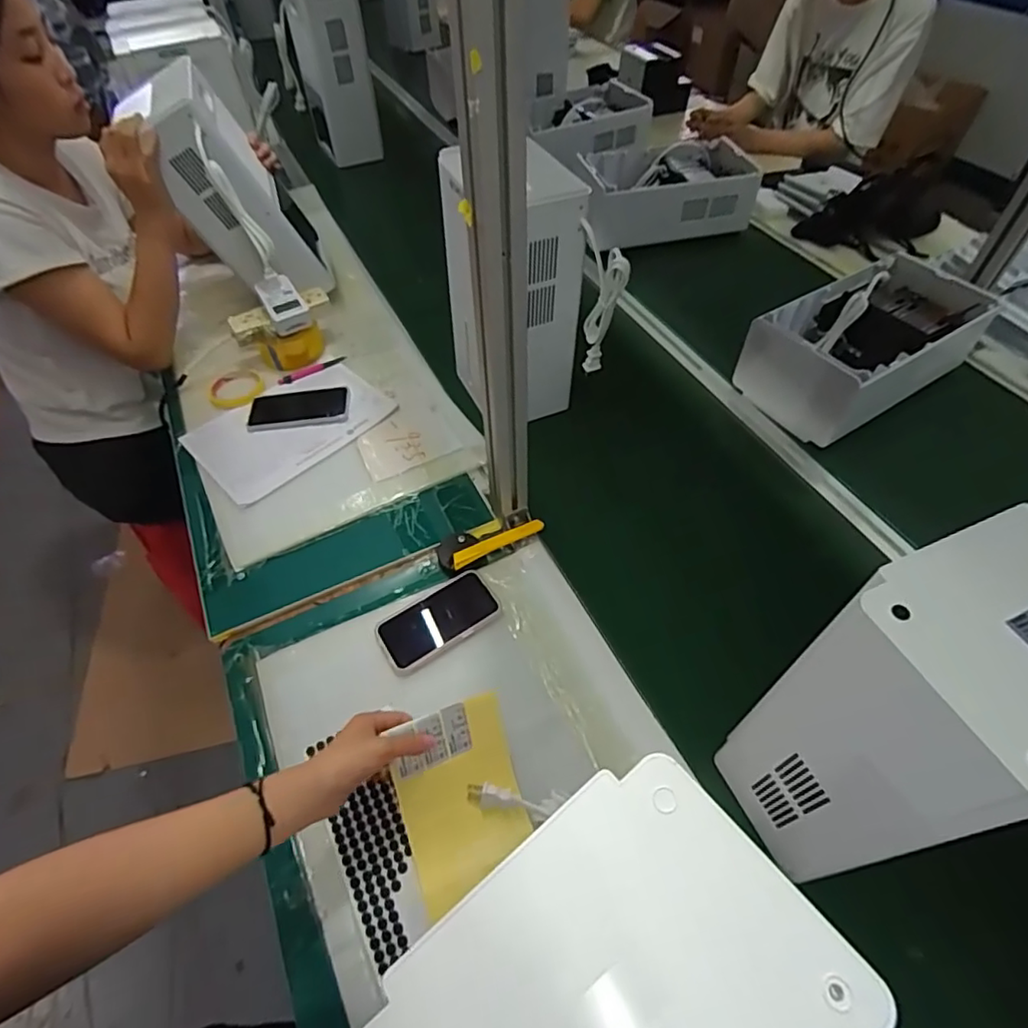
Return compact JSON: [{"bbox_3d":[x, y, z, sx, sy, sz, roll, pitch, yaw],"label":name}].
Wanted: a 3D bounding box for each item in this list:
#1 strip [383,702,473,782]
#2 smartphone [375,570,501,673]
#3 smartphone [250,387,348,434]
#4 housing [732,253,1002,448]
[{"bbox_3d":[-0.083,0.227,0.574,0.082,0.055,0.007,-21,12,-19],"label":"strip"},{"bbox_3d":[-0.095,0.131,0.724,0.149,0.013,0.077,-29,59,-18],"label":"smartphone"},{"bbox_3d":[-0.357,-0.175,0.962,0.164,0.008,0.078,-5,55,-1],"label":"smartphone"},{"bbox_3d":[0.568,-0.280,0.936,0.360,0.127,0.200,-26,61,-19],"label":"housing"}]

